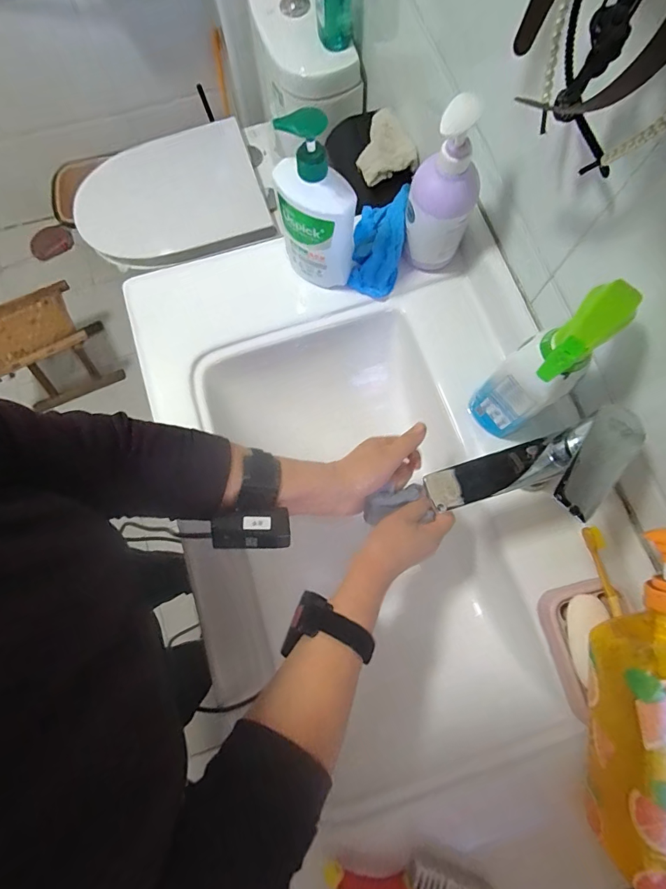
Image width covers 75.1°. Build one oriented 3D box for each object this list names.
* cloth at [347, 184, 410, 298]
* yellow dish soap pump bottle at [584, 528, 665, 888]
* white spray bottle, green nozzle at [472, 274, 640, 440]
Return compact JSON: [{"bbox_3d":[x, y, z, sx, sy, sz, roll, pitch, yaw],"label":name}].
[{"bbox_3d":[0.058,-0.258,0.561,0.063,0.067,0.107,8,76,2],"label":"cloth"},{"bbox_3d":[0.282,0.218,0.365,0.097,0.075,0.290,6,88,2],"label":"yellow dish soap pump bottle"},{"bbox_3d":[0.196,-0.066,0.422,0.071,0.218,0.061,-37,78,-9],"label":"white spray bottle, green nozzle"}]

